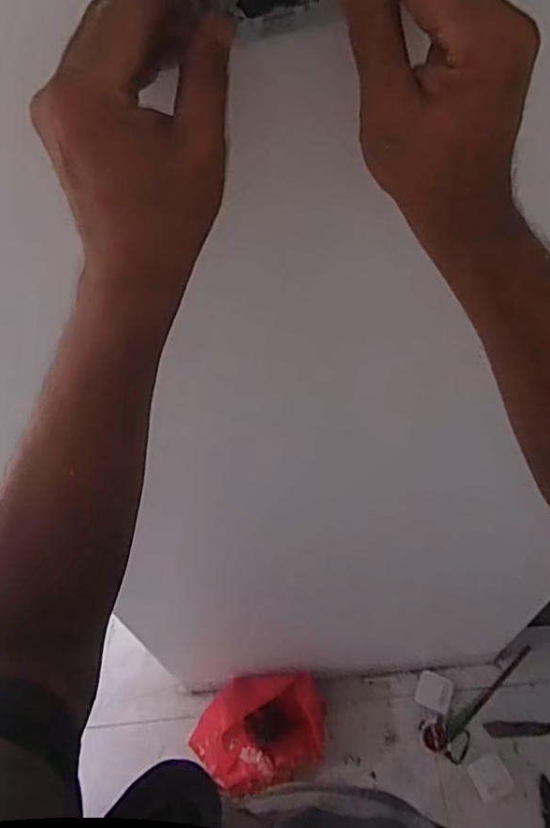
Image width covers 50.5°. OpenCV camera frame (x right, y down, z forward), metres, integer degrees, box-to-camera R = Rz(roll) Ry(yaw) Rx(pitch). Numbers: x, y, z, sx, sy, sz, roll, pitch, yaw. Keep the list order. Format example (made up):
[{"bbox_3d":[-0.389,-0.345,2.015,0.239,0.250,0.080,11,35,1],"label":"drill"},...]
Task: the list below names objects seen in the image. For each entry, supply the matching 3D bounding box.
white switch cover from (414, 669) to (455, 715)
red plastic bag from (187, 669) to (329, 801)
[{"bbox_3d":[0.376,0.655,1.372,0.080,0.012,0.078,18,69,13],"label":"white switch cover"},{"bbox_3d":[-0.043,0.704,1.285,0.306,0.146,0.217,-6,54,0],"label":"red plastic bag"}]

